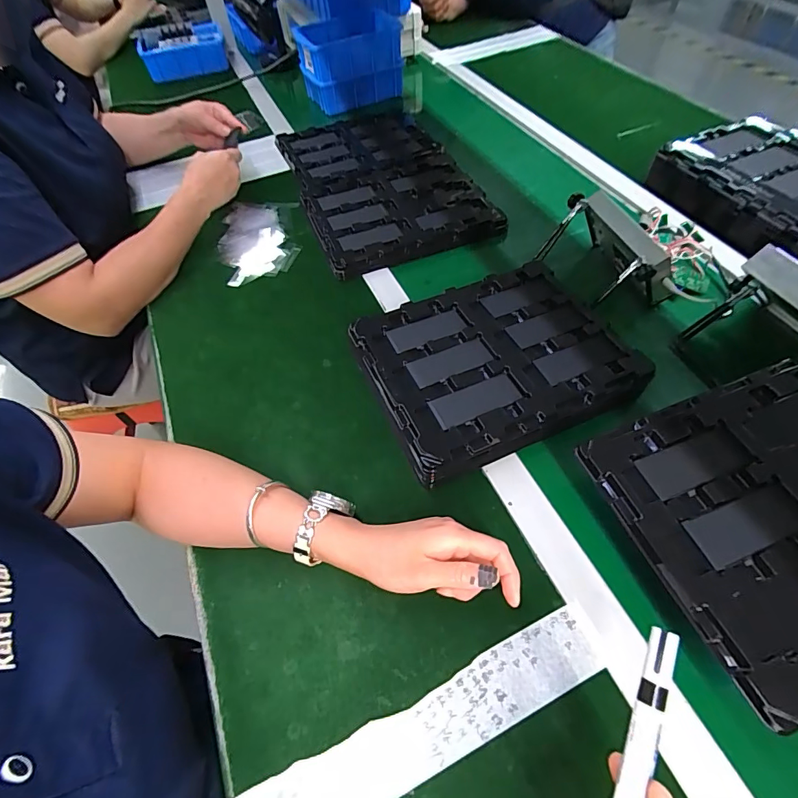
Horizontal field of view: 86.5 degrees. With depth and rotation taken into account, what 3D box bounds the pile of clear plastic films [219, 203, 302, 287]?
[{"bbox_3d":[-0.223,-0.253,0.674,0.118,0.026,0.203,-8,56,-1],"label":"pile of clear plastic films"}]

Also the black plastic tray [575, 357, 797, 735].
[{"bbox_3d":[0.322,0.081,0.342,0.271,0.015,0.215,-20,57,-9],"label":"black plastic tray"}]

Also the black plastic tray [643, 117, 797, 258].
[{"bbox_3d":[0.553,-0.318,0.636,0.220,0.062,0.284,-19,57,-9],"label":"black plastic tray"}]

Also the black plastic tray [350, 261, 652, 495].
[{"bbox_3d":[0.105,-0.047,0.495,0.272,0.045,0.220,-21,57,-10],"label":"black plastic tray"}]

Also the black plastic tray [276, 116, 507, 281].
[{"bbox_3d":[-0.038,-0.386,0.744,0.273,0.029,0.443,-18,57,-8],"label":"black plastic tray"}]

